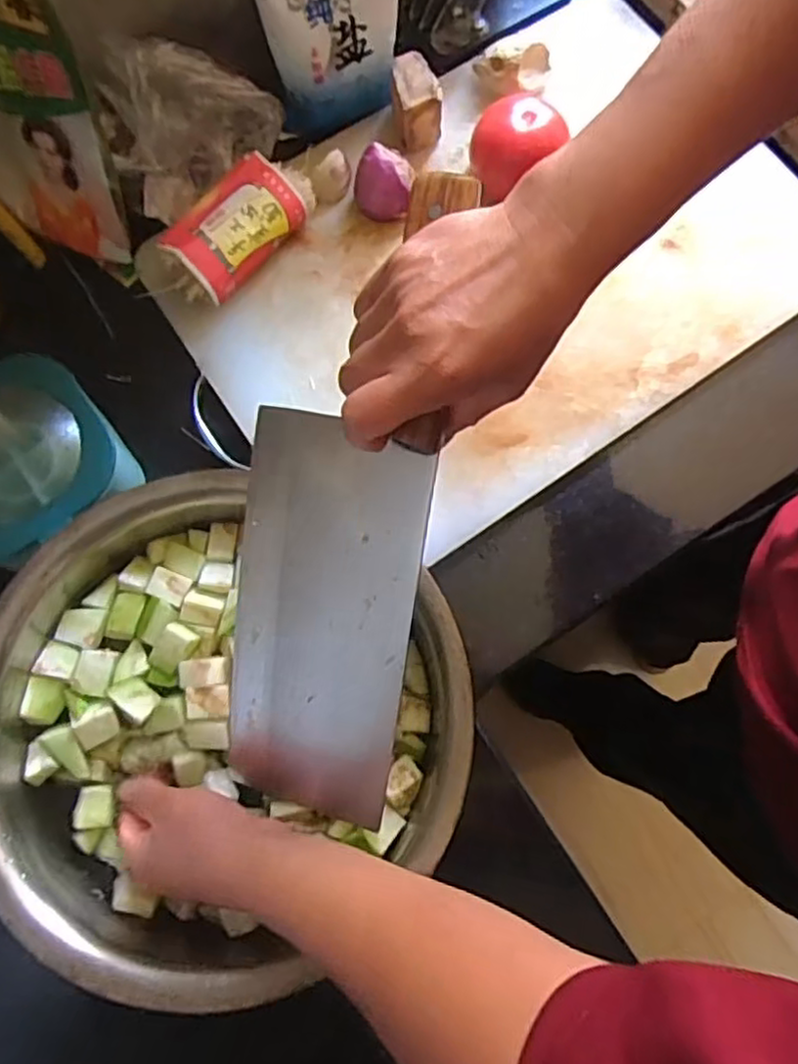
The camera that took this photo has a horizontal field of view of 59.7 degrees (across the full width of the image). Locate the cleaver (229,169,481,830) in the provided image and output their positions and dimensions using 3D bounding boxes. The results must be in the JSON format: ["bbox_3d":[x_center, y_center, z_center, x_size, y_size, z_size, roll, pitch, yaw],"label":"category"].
[{"bbox_3d":[-0.029,-0.008,0.382,0.110,0.029,0.342,17,103,21],"label":"cleaver"}]

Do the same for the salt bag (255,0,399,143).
[{"bbox_3d":[-0.049,-0.385,0.539,0.105,0.145,0.041,-17,76,-4],"label":"salt bag"}]

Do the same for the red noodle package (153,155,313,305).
[{"bbox_3d":[-0.124,-0.235,0.534,0.062,0.042,0.135,36,78,9],"label":"red noodle package"}]

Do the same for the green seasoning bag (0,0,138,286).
[{"bbox_3d":[-0.281,-0.292,0.495,0.162,0.204,0.024,25,59,11],"label":"green seasoning bag"}]

